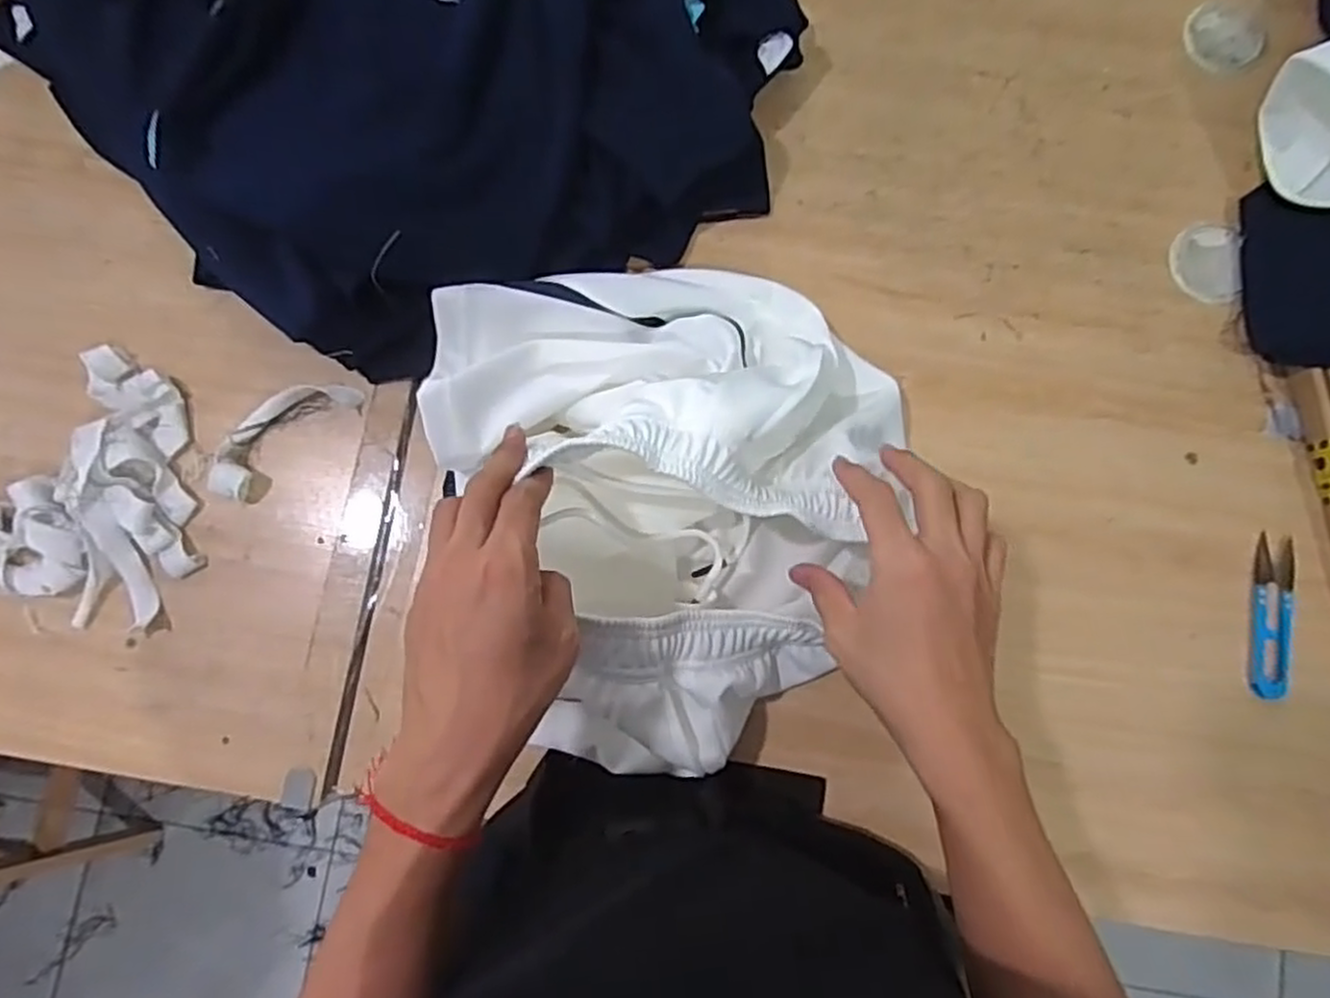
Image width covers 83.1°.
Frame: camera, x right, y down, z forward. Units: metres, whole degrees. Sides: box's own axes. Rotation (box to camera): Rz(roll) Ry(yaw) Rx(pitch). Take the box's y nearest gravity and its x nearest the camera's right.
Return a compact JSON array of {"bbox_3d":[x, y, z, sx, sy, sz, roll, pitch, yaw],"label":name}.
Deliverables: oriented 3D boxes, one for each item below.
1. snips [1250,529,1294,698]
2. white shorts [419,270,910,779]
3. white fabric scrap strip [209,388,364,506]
[{"bbox_3d":[0.448,0.086,0.553,0.027,0.008,0.118,12,82,2],"label":"snips"},{"bbox_3d":[0.020,-0.021,0.501,0.305,0.131,0.346,-20,82,-3],"label":"white shorts"},{"bbox_3d":[-0.288,-0.053,0.558,0.120,0.027,0.046,-41,84,-6],"label":"white fabric scrap strip"}]

